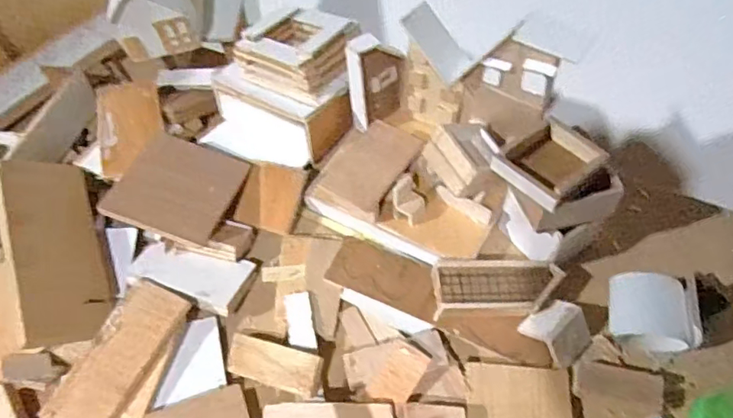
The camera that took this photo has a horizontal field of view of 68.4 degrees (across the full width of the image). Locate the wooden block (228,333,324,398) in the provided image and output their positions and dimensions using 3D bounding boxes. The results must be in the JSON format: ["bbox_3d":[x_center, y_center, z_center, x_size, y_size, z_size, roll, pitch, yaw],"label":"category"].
[{"bbox_3d":[-0.076,0.126,0.438,0.083,0.013,0.031,9,56,25],"label":"wooden block"}]

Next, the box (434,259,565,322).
[{"bbox_3d":[0.112,0.067,0.462,0.107,0.019,0.050,-2,55,4],"label":"box"}]

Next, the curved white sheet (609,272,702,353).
[{"bbox_3d":[0.233,0.085,0.439,0.064,0.046,0.054,7,56,10],"label":"curved white sheet"}]

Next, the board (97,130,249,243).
[{"bbox_3d":[-0.177,-0.022,0.509,0.103,0.008,0.101,18,54,7],"label":"board"}]

